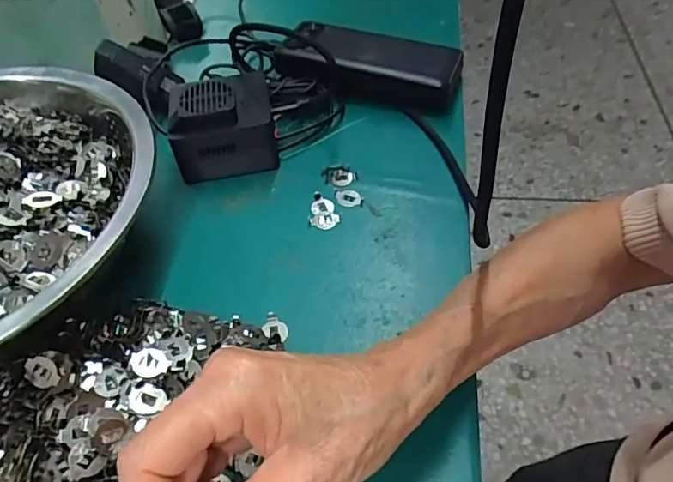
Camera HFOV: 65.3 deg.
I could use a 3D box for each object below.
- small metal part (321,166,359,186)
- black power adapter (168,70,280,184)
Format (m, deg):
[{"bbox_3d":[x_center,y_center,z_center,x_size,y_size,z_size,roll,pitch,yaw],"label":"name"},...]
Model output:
[{"bbox_3d":[0.003,-0.050,0.394,0.025,0.004,0.021,-2,50,5],"label":"small metal part"},{"bbox_3d":[-0.087,-0.095,0.406,0.076,0.059,0.075,-11,50,-4],"label":"black power adapter"}]

